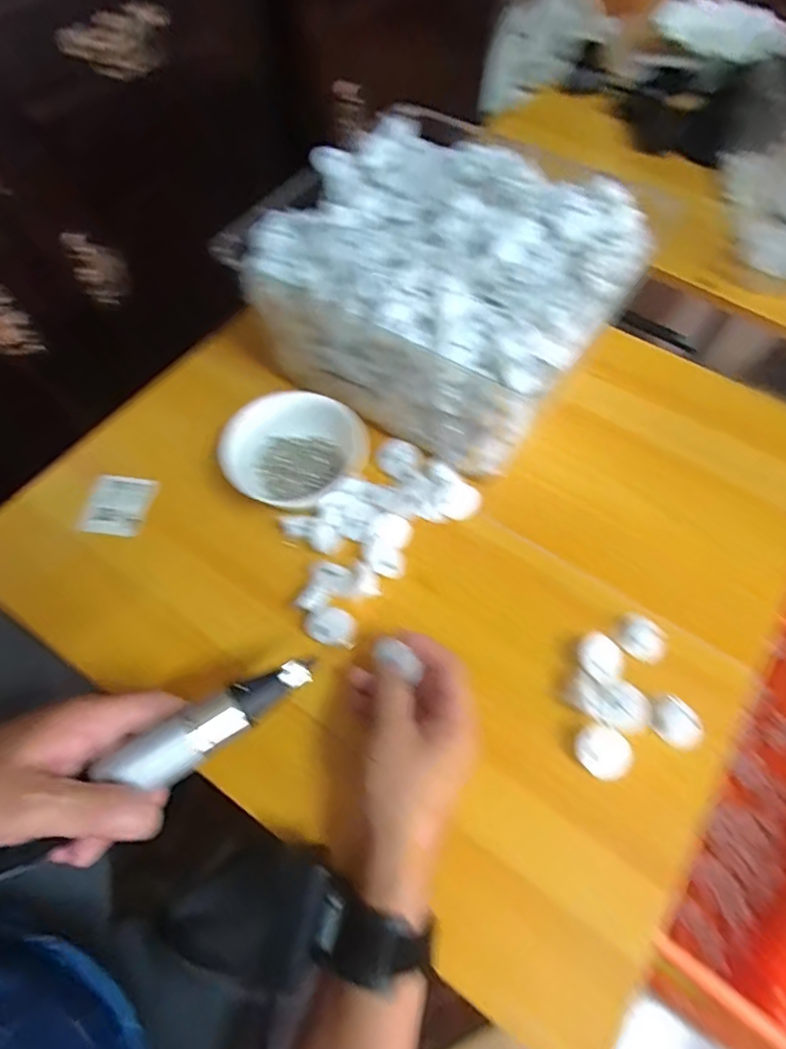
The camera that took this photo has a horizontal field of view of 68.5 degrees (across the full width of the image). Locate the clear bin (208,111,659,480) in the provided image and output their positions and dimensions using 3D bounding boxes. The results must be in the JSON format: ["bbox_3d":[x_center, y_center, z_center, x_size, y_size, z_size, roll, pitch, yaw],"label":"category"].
[{"bbox_3d":[0.044,-0.223,0.536,0.293,0.134,0.250,30,65,13],"label":"clear bin"}]

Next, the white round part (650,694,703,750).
[{"bbox_3d":[0.206,0.144,0.420,0.030,0.008,0.037,-33,68,-18],"label":"white round part"}]

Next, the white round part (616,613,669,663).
[{"bbox_3d":[0.193,0.088,0.448,0.028,0.012,0.037,-36,69,-19],"label":"white round part"}]

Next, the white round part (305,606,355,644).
[{"bbox_3d":[-0.049,0.079,0.453,0.036,0.012,0.026,-17,64,-11],"label":"white round part"}]

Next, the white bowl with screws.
[{"bbox_3d":[-0.086,-0.059,0.517,0.121,0.057,0.109,-37,69,-19],"label":"white bowl with screws"}]

